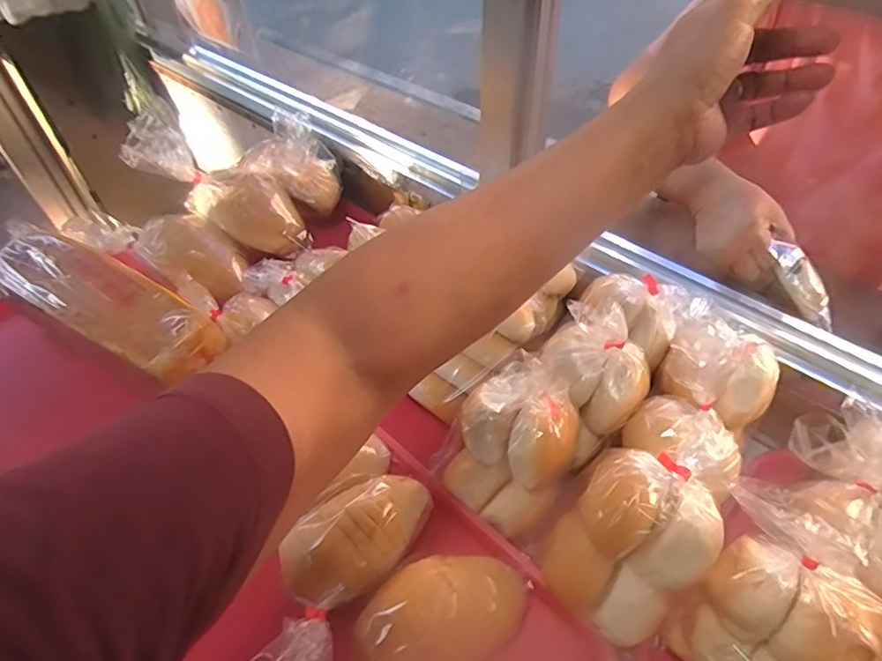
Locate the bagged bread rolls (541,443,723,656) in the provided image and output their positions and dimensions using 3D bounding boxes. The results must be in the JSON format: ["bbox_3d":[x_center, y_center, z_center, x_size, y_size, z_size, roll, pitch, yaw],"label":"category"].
[{"bbox_3d":[0.156,0.174,0.447,0.110,0.151,0.080,28,24,8],"label":"bagged bread rolls"}]

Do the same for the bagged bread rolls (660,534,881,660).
[{"bbox_3d":[0.251,0.225,0.415,0.104,0.103,0.093,34,57,28],"label":"bagged bread rolls"}]

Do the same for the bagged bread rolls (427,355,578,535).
[{"bbox_3d":[0.060,0.103,0.492,0.115,0.163,0.091,22,53,21],"label":"bagged bread rolls"}]

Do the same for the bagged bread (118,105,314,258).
[{"bbox_3d":[-0.307,-0.199,0.775,0.249,0.107,0.106,34,53,-4],"label":"bagged bread"}]

